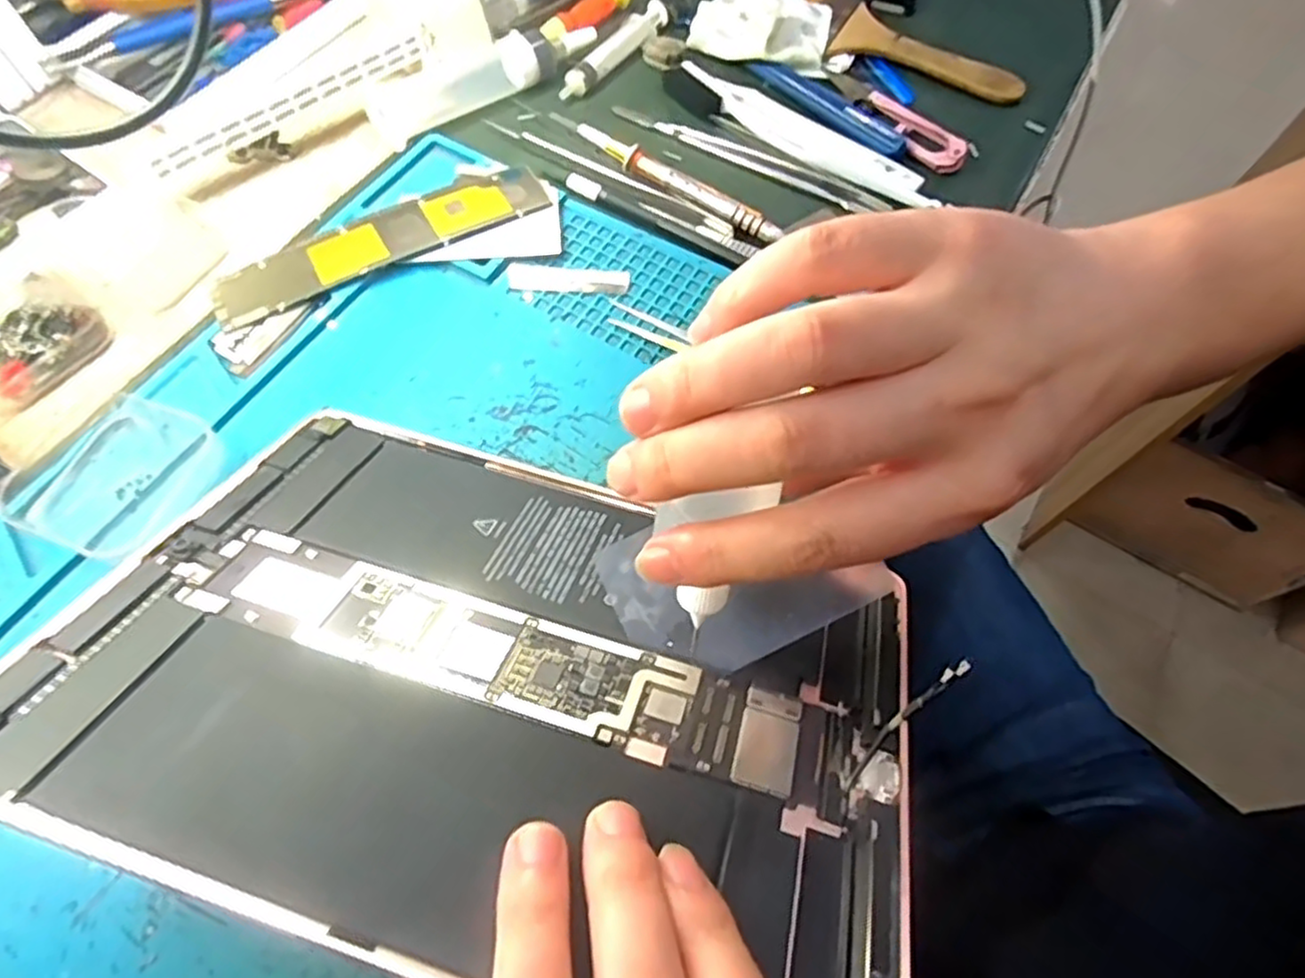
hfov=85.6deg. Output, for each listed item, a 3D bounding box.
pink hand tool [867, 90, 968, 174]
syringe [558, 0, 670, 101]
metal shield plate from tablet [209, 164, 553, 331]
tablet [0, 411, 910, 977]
[{"bbox_3d":[0.144,-0.202,0.391,0.021,0.012,0.071,-26,67,-14],"label":"pink hand tool"},{"bbox_3d":[-0.022,-0.261,0.415,0.021,0.011,0.092,35,68,14],"label":"syringe"},{"bbox_3d":[-0.130,-0.122,0.344,0.163,0.004,0.034,-28,69,-15],"label":"metal shield plate from tablet"},{"bbox_3d":[-0.045,0.052,0.221,0.245,0.006,0.169,17,40,8],"label":"tablet"}]

